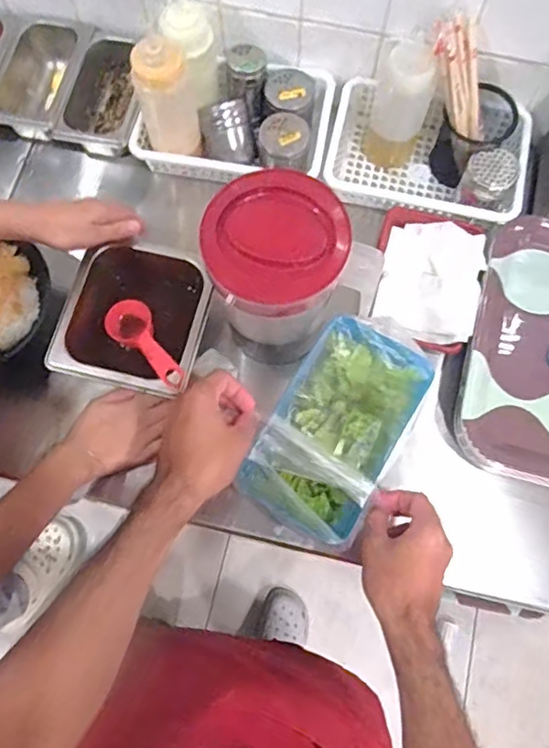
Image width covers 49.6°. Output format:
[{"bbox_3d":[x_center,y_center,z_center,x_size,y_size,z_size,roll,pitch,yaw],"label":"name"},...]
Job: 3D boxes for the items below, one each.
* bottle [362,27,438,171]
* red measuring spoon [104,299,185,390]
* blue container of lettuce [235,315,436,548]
[{"bbox_3d":[0.155,-0.332,0.738,0.070,0.181,0.057,20,73,6],"label":"bottle"},{"bbox_3d":[-0.146,-0.036,0.686,0.052,0.023,0.137,-39,59,-12],"label":"red measuring spoon"},{"bbox_3d":[0.066,0.060,0.631,0.124,0.085,0.210,29,74,9],"label":"blue container of lettuce"}]

